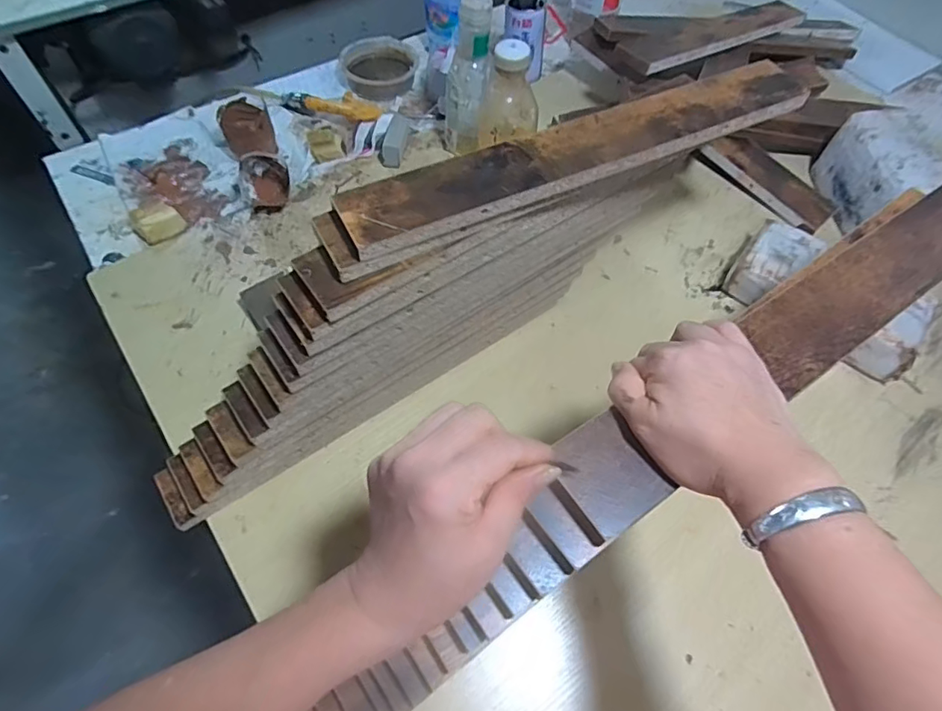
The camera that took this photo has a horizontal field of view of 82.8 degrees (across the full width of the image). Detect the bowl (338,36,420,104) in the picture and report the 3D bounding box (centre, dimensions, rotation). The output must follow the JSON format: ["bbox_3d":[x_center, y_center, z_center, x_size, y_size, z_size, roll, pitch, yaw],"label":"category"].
[{"bbox_3d":[-0.153,-0.481,0.897,0.132,0.039,0.117,-21,63,-14],"label":"bowl"}]

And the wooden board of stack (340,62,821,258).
[{"bbox_3d":[0.106,-0.183,0.464,0.454,0.016,0.064,-24,63,-15],"label":"wooden board of stack"}]

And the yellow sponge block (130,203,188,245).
[{"bbox_3d":[-0.405,-0.173,0.691,0.055,0.029,0.047,-34,67,-20],"label":"yellow sponge block"}]

